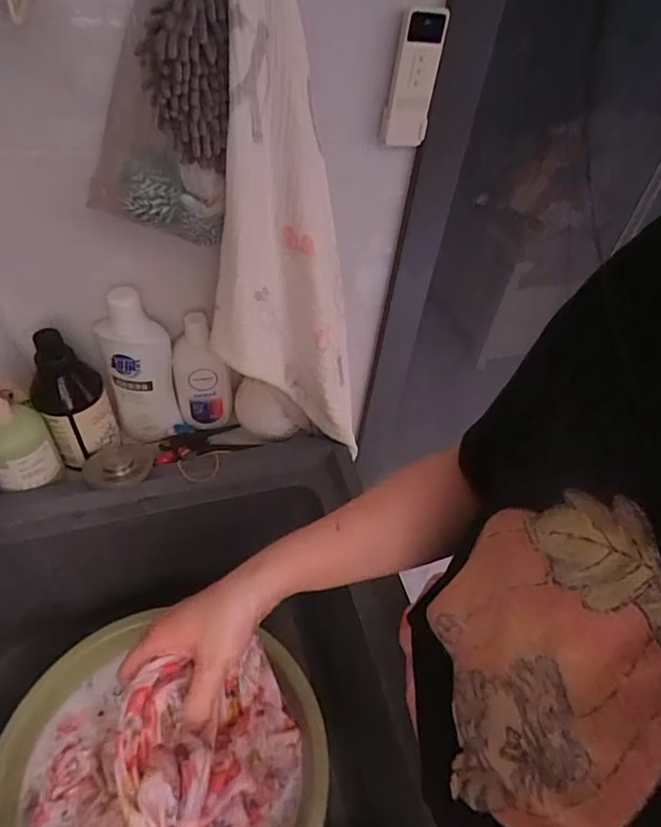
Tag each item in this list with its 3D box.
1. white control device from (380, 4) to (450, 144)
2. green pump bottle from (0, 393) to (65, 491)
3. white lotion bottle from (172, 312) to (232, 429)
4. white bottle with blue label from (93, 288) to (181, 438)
[{"bbox_3d":[0.085,-0.341,0.546,0.050,0.121,0.014,-11,49,-17],"label":"white control device"},{"bbox_3d":[-0.375,0.023,0.624,0.078,0.158,0.058,-25,54,-28],"label":"green pump bottle"},{"bbox_3d":[-0.175,-0.052,0.723,0.072,0.173,0.030,-12,49,-18],"label":"white lotion bottle"},{"bbox_3d":[-0.252,-0.053,0.701,0.083,0.234,0.060,-12,49,-18],"label":"white bottle with blue label"}]

